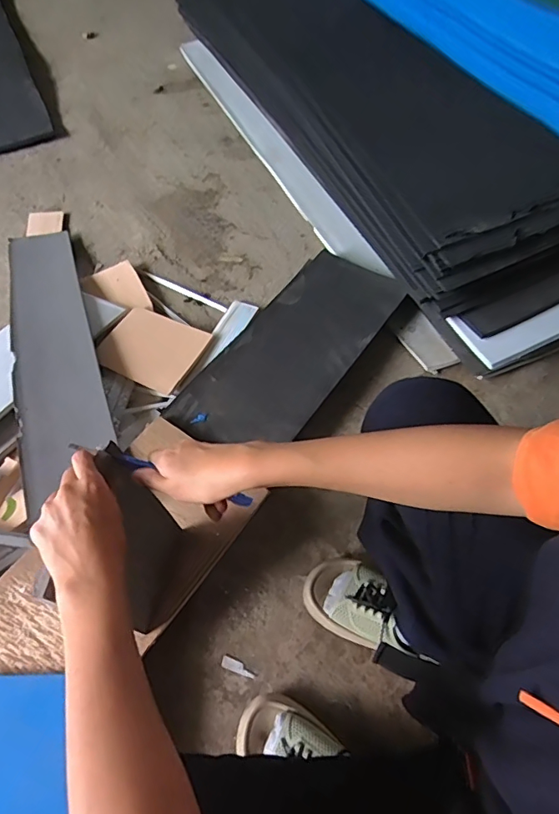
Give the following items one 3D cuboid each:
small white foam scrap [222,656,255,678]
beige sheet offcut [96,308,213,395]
[{"bbox_3d":[-0.056,0.356,0.647,0.049,0.004,0.015,17,61,9],"label":"small white foam scrap"},{"bbox_3d":[-0.245,-0.116,0.907,0.172,0.008,0.165,24,56,9],"label":"beige sheet offcut"}]

